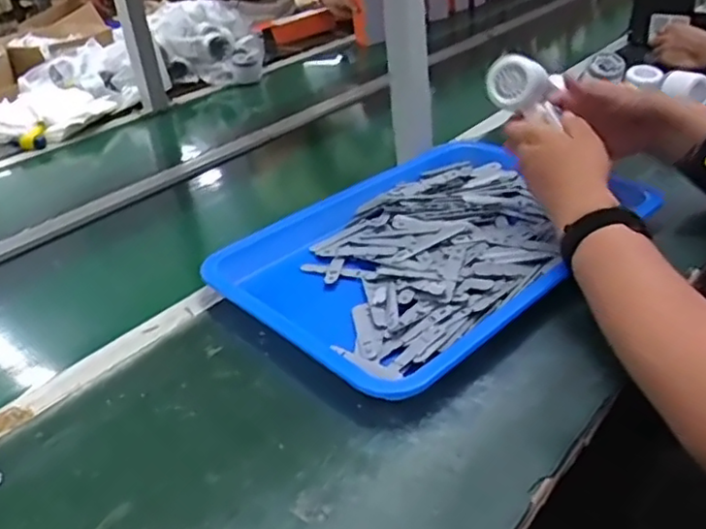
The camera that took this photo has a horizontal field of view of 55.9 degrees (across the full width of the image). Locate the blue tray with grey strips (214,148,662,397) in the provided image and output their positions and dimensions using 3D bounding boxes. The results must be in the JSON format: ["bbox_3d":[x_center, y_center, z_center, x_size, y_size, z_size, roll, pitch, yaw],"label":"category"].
[{"bbox_3d":[0.086,-0.026,0.783,0.463,0.041,0.356,-29,37,-31],"label":"blue tray with grey strips"}]

